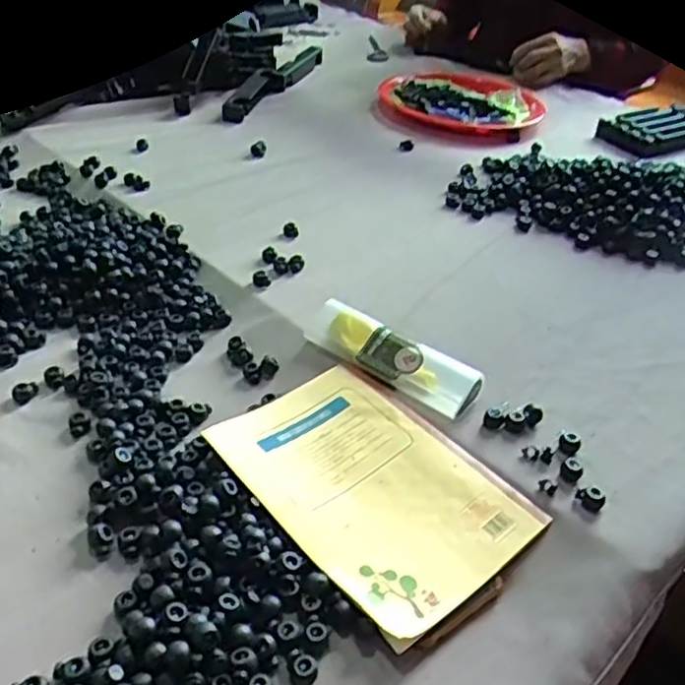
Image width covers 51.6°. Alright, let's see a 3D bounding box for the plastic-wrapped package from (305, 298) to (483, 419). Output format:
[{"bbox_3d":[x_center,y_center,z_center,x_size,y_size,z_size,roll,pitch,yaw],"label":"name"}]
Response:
[{"bbox_3d":[0.037,0.010,0.575,0.155,0.026,0.039,30,44,29],"label":"plastic-wrapped package"}]

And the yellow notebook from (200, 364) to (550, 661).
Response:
[{"bbox_3d":[0.019,0.096,0.491,0.141,0.016,0.205,-25,46,-33],"label":"yellow notebook"}]

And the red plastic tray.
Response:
[{"bbox_3d":[0.197,-0.388,1.124,0.226,0.039,0.240,-23,45,-32],"label":"red plastic tray"}]

